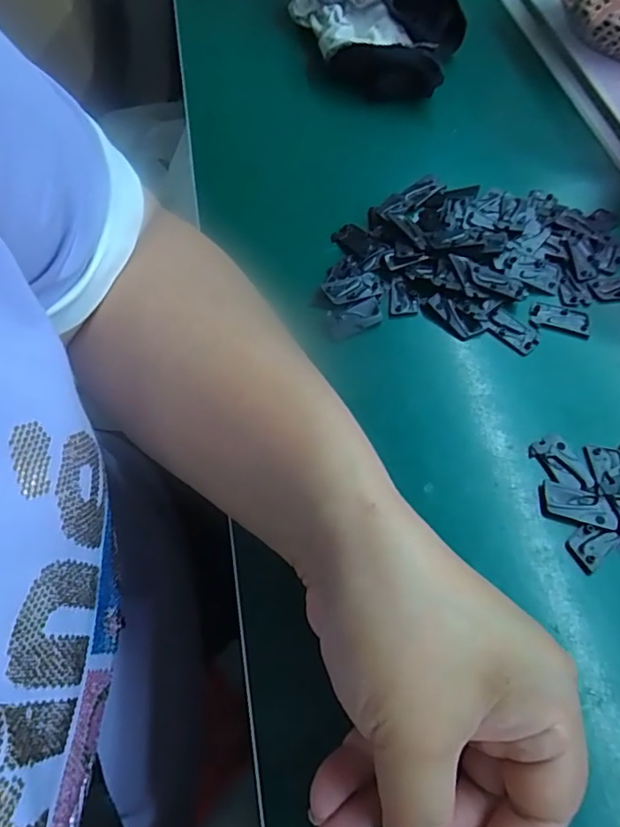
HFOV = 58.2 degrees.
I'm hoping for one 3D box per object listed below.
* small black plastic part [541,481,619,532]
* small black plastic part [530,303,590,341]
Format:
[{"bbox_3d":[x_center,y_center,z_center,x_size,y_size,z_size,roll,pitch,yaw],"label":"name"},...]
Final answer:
[{"bbox_3d":[0.129,0.043,0.266,0.034,0.004,0.015,18,61,10],"label":"small black plastic part"},{"bbox_3d":[0.146,-0.055,0.326,0.033,0.005,0.019,14,60,7],"label":"small black plastic part"}]

